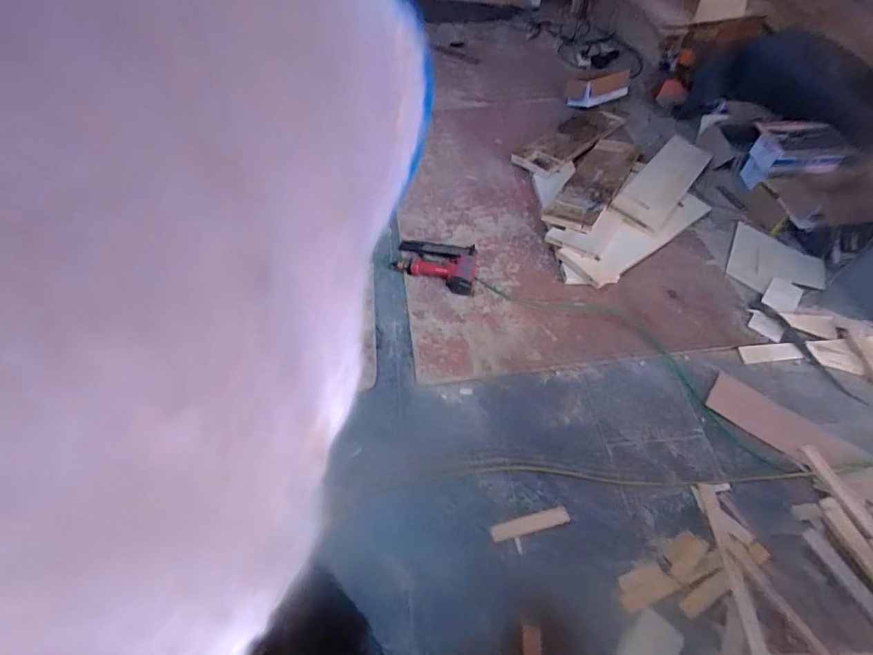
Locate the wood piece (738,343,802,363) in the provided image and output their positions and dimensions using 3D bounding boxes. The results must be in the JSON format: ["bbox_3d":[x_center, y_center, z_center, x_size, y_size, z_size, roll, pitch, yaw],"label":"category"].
[{"bbox_3d":[1.105,0.082,1.417,0.185,0.014,0.063,-6,57,-1],"label":"wood piece"}]

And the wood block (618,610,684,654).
[{"bbox_3d":[0.489,0.739,0.978,0.104,0.019,0.146,35,65,22],"label":"wood block"}]

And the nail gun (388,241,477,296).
[{"bbox_3d":[-0.007,-0.256,1.624,0.321,0.084,0.244,9,58,8],"label":"nail gun"}]

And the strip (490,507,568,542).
[{"bbox_3d":[0.251,0.528,1.144,0.209,0.007,0.042,-14,58,-6],"label":"strip"}]

